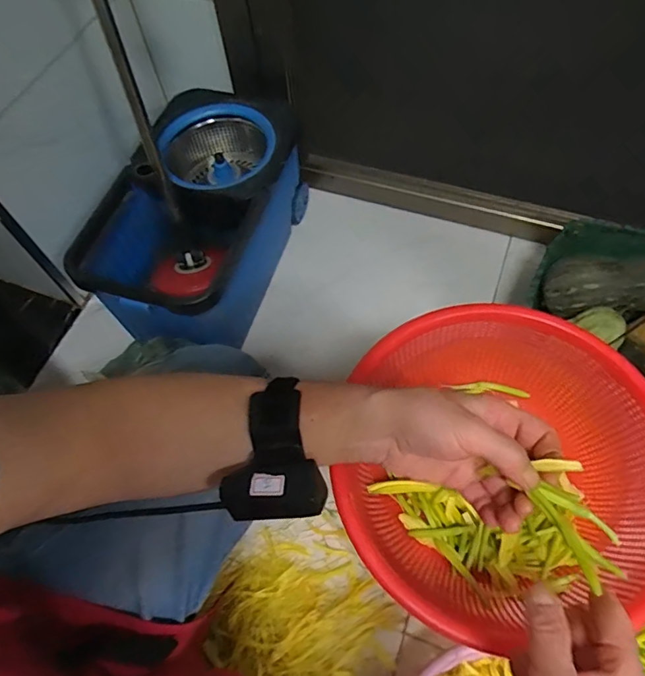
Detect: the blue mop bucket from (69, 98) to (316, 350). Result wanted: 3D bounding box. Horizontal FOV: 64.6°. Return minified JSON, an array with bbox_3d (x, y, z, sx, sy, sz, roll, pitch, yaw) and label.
[{"bbox_3d":[-0.217,-0.206,0.965,0.264,0.269,0.472,13,64,10],"label":"blue mop bucket"}]

